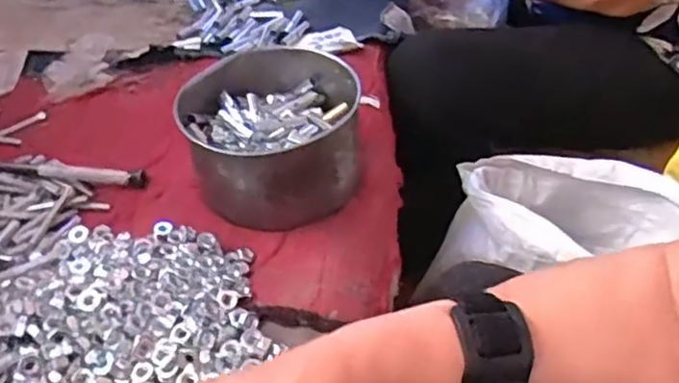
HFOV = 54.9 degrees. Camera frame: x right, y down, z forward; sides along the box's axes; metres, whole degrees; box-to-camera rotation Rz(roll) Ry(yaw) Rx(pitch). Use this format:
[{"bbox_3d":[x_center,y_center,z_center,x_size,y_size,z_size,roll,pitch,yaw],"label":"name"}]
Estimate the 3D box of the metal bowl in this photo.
[{"bbox_3d":[-0.050,-0.048,0.526,0.136,0.073,0.136,-3,40,3],"label":"metal bowl"}]

